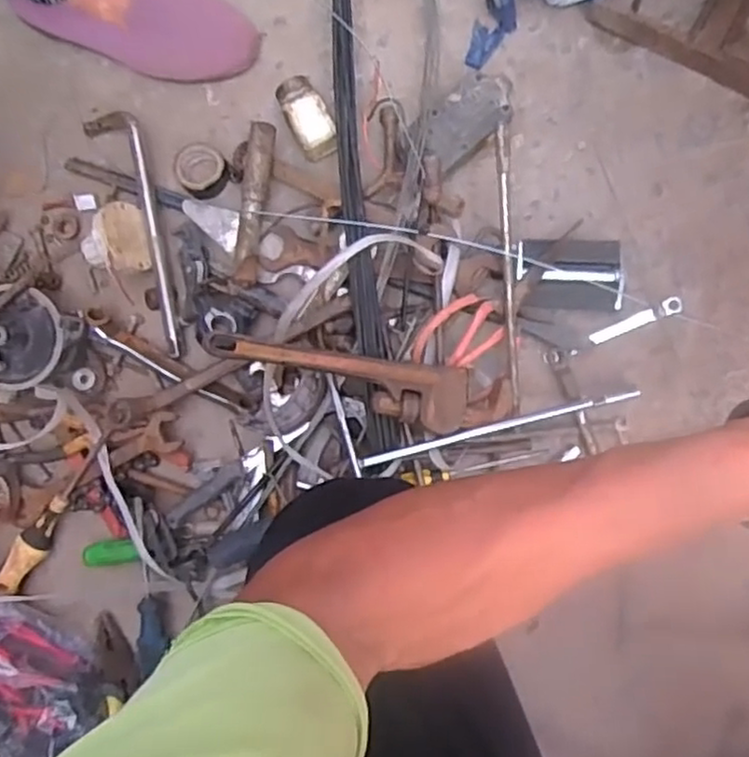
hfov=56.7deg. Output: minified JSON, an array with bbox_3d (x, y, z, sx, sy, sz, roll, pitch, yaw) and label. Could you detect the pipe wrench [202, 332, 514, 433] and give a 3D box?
[{"bbox_3d":[-0.009,0.002,0.635,0.282,0.028,0.058,13,86,-14],"label":"pipe wrench"}]

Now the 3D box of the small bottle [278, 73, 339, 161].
[{"bbox_3d":[-0.067,-0.261,0.697,0.039,0.048,0.082,-24,87,-2],"label":"small bottle"}]

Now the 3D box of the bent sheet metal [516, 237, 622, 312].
[{"bbox_3d":[0.191,-0.101,0.684,0.101,0.030,0.065,0,86,0],"label":"bent sheet metal"}]

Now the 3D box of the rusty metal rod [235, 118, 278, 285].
[{"bbox_3d":[-0.118,-0.171,0.684,0.023,0.029,0.157,8,86,0],"label":"rusty metal rod"}]

